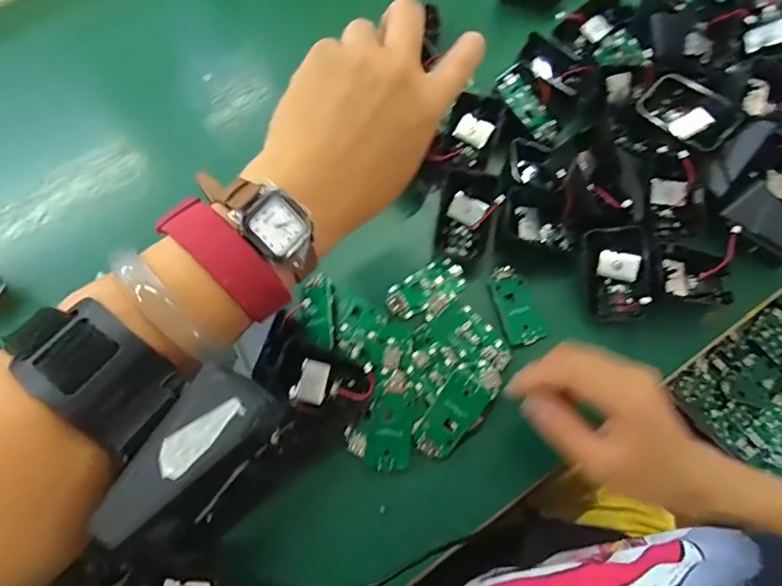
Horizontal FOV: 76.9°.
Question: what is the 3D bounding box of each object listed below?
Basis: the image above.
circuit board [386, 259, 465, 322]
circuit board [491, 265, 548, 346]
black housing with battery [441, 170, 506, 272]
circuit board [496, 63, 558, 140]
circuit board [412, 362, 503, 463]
[{"bbox_3d":[0.030,-0.002,0.394,0.064,0.012,0.039,-37,71,-13],"label":"circuit board"},{"bbox_3d":[0.099,0.009,0.388,0.029,0.011,0.063,-16,68,-5],"label":"circuit board"},{"bbox_3d":[0.062,-0.061,0.394,0.043,0.022,0.067,9,90,22],"label":"black housing with battery"},{"bbox_3d":[0.119,-0.163,0.425,0.036,0.010,0.068,-39,93,-25],"label":"circuit board"},{"bbox_3d":[0.047,0.081,0.351,0.032,0.010,0.075,39,74,16],"label":"circuit board"}]

